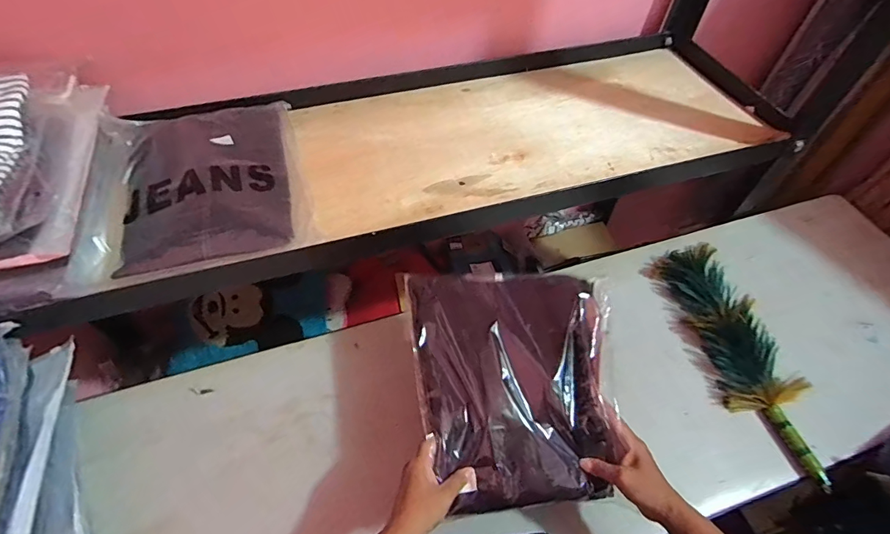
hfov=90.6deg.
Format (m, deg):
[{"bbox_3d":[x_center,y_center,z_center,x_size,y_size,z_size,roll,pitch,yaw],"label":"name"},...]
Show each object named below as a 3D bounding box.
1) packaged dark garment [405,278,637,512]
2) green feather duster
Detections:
[{"bbox_3d":[0.097,0.141,0.584,0.266,0.050,0.299,-6,56,-3],"label":"packaged dark garment"},{"bbox_3d":[0.475,0.128,0.715,0.104,0.063,0.395,-12,56,-7],"label":"green feather duster"}]

